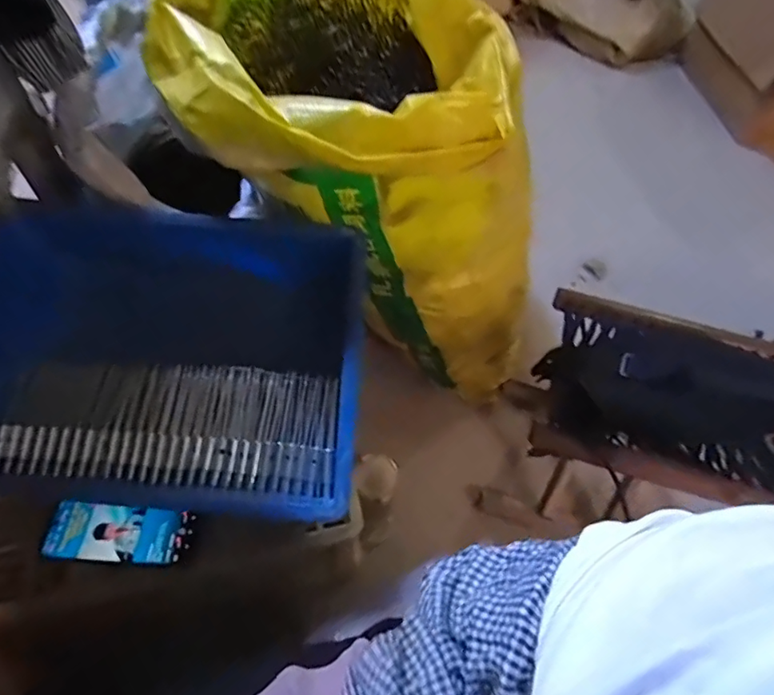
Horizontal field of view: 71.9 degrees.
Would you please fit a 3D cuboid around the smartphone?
[{"bbox_3d":[-0.289,0.201,0.579,0.151,0.005,0.056,6,60,-1],"label":"smartphone"}]

